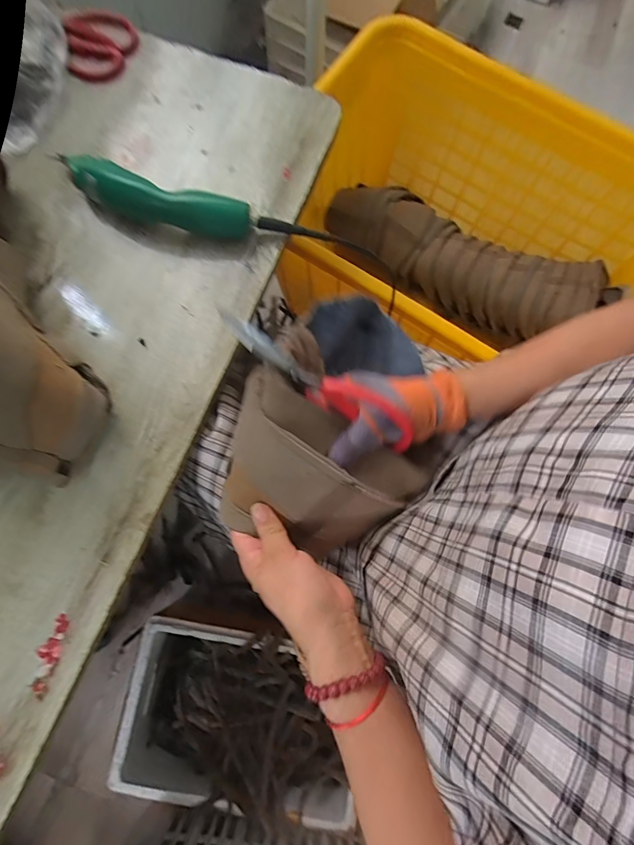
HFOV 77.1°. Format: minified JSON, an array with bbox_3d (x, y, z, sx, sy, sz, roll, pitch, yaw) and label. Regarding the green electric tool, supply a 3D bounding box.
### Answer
[{"bbox_3d":[-0.179,-0.244,0.440,0.212,0.047,0.048,18,77,4],"label":"green electric tool"}]

